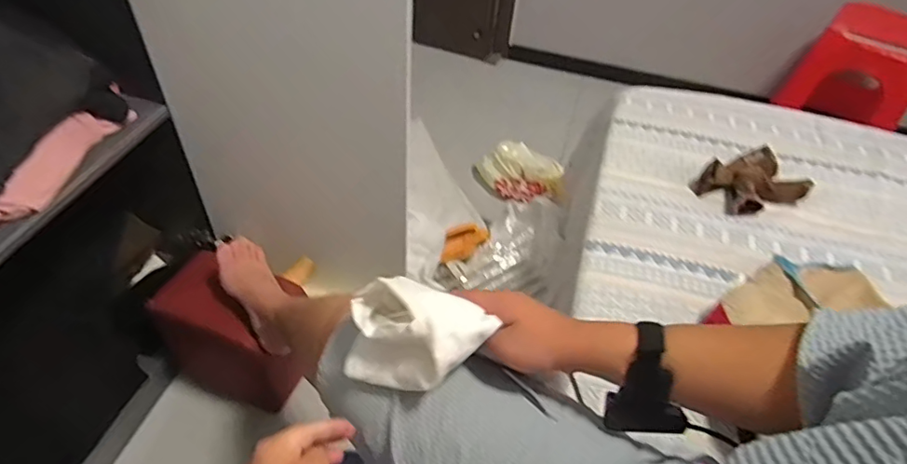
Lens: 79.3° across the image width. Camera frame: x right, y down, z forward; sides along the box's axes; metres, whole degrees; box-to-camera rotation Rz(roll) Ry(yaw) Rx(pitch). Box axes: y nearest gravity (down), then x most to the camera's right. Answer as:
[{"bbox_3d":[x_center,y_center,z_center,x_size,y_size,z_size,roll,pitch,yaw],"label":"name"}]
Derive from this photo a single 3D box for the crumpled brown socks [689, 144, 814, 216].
[{"bbox_3d":[0.549,-0.097,1.002,0.194,0.049,0.126,-18,51,-21],"label":"crumpled brown socks"}]

